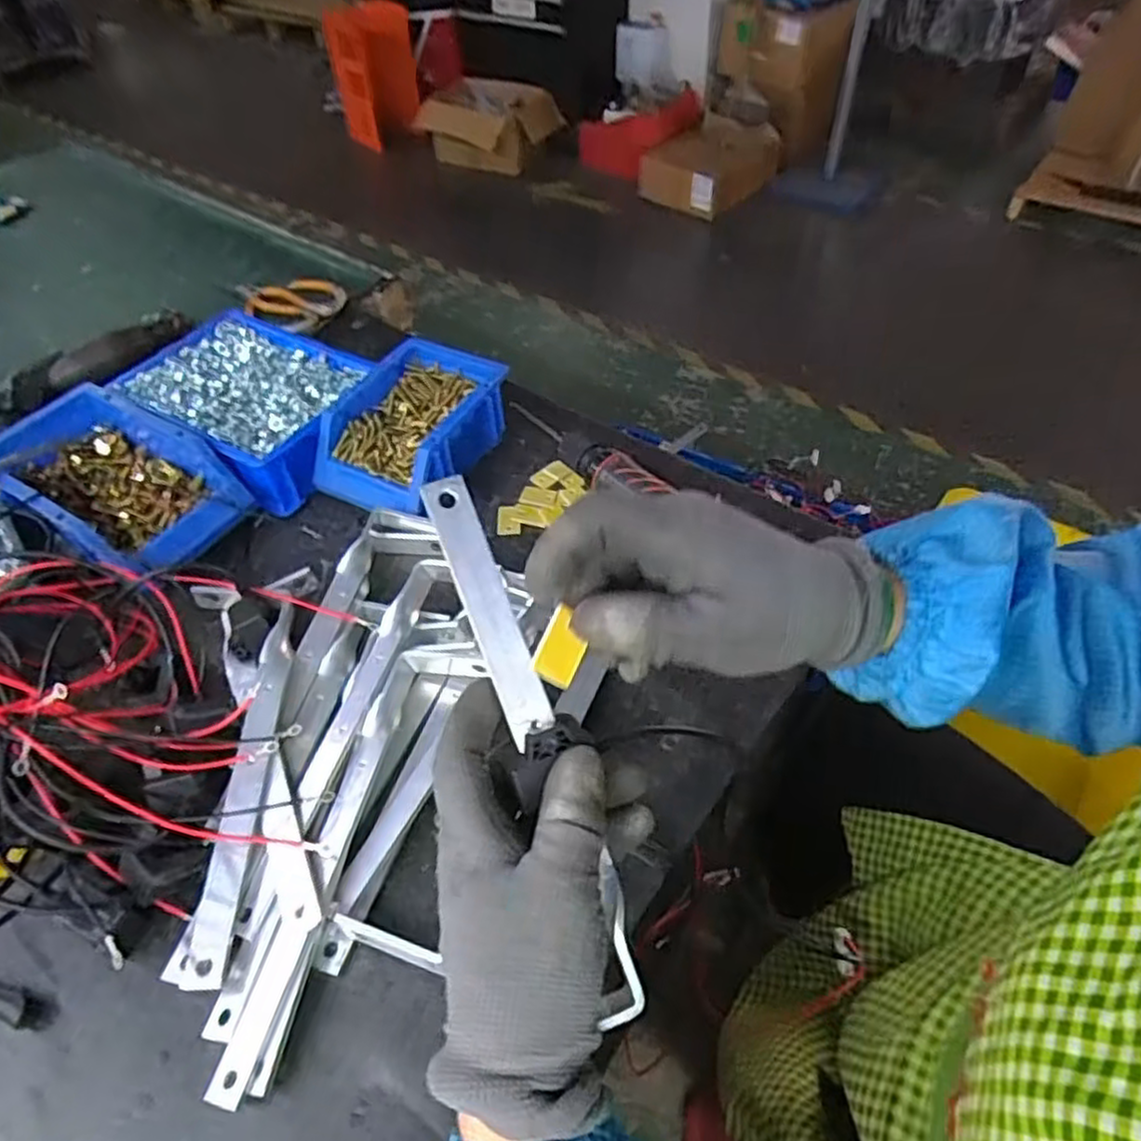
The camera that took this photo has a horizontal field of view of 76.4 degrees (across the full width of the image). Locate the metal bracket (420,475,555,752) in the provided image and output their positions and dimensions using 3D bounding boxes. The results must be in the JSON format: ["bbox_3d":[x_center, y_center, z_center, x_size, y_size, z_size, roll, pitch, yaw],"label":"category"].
[{"bbox_3d":[-0.037,0.016,0.331,0.021,0.008,0.120,-21,86,-13],"label":"metal bracket"}]

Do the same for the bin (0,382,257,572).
[{"bbox_3d":[-0.356,-0.067,0.576,0.187,0.076,0.120,26,56,23],"label":"bin"}]

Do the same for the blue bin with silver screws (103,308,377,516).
[{"bbox_3d":[-0.280,-0.151,0.647,0.203,0.061,0.153,27,56,23],"label":"blue bin with silver screws"}]

